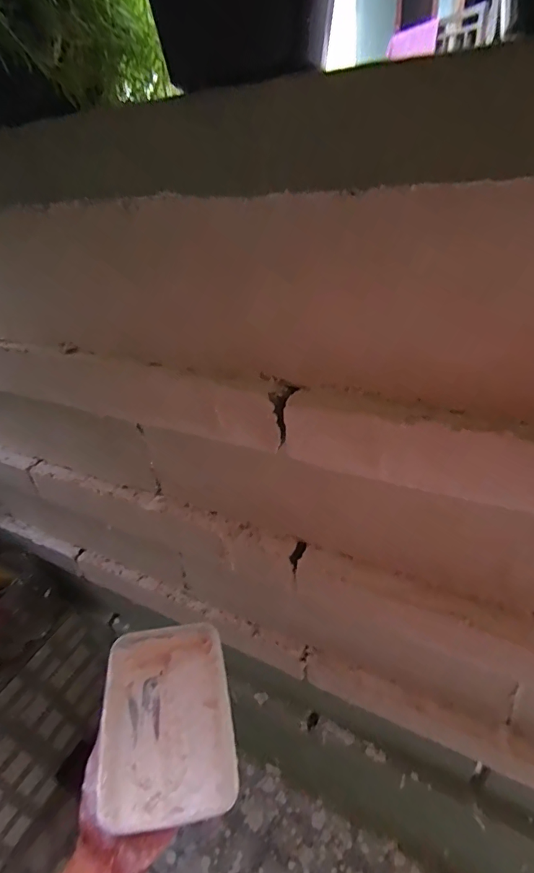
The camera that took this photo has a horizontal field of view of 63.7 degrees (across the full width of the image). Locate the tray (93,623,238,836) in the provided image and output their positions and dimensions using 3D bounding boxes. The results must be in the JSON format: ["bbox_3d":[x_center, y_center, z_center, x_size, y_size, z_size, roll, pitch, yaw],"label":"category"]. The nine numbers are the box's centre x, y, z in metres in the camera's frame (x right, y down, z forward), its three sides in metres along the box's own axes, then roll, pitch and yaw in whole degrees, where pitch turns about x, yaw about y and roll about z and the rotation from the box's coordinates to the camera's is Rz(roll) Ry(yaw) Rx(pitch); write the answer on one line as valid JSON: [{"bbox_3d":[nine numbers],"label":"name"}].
[{"bbox_3d":[-0.094,0.266,0.416,0.112,0.049,0.167,-12,35,-5],"label":"tray"}]

